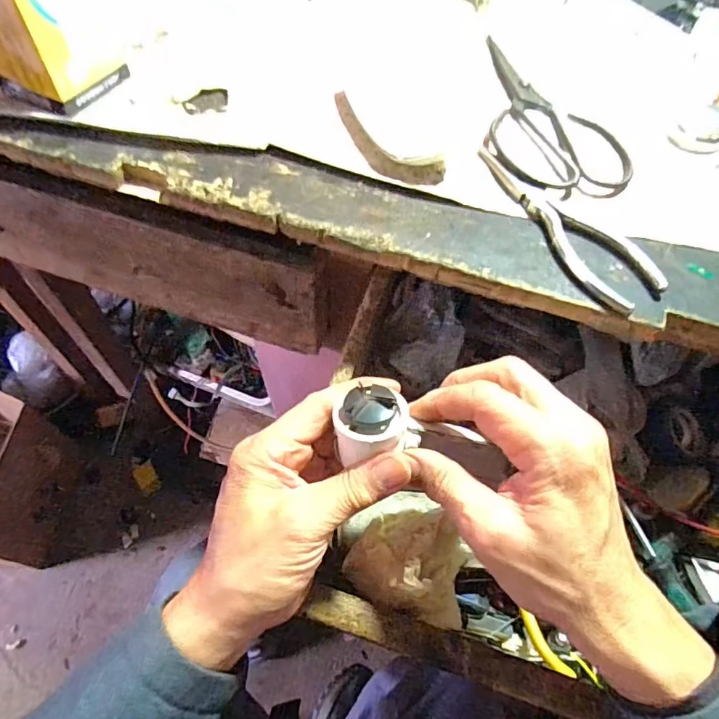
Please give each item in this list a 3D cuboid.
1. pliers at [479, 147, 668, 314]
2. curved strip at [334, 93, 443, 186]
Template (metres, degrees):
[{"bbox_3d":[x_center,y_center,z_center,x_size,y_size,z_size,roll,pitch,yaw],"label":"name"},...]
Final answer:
[{"bbox_3d":[0.124,-0.087,0.320,0.040,0.012,0.150,-37,71,-18],"label":"pliers"},{"bbox_3d":[0.014,-0.155,0.351,0.104,0.005,0.040,36,67,13],"label":"curved strip"}]

